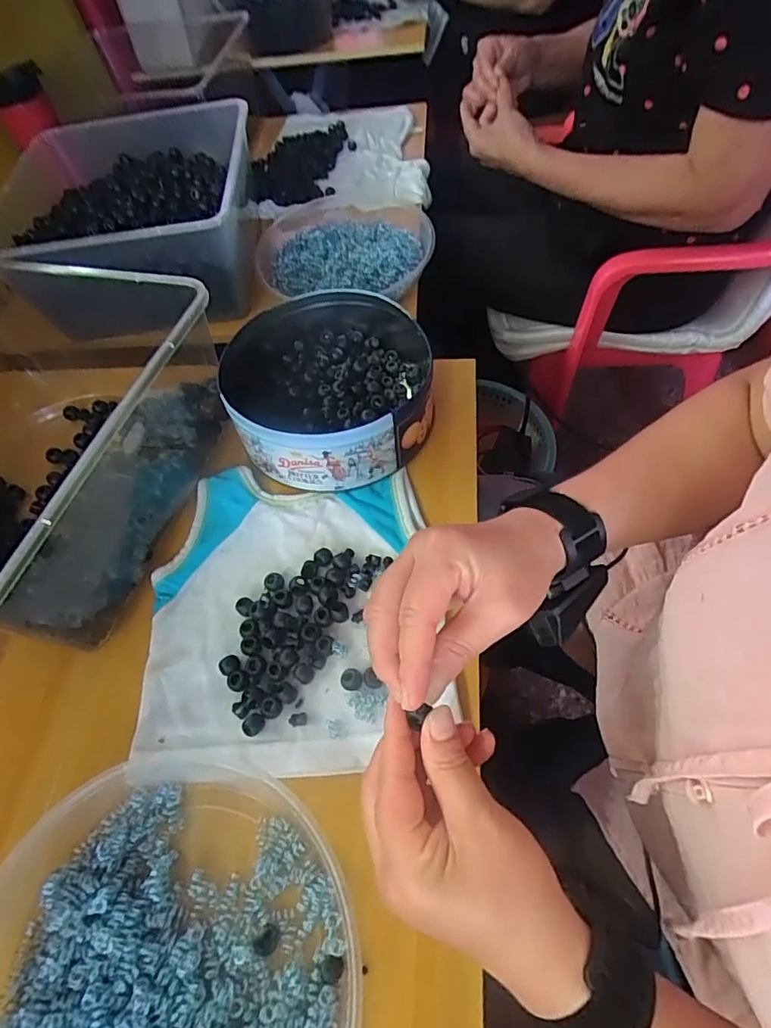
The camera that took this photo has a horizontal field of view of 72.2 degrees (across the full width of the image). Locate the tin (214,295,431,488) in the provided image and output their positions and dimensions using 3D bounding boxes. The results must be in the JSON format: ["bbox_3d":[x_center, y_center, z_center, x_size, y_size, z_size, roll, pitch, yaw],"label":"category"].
[{"bbox_3d":[-0.053,-0.120,0.505,0.183,0.076,0.196,-3,57,5],"label":"tin"}]

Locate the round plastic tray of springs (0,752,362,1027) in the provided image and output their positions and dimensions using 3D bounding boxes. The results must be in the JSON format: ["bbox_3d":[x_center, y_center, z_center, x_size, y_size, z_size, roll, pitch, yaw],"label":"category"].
[{"bbox_3d":[-0.130,0.267,0.298,0.224,0.032,0.223,-3,57,5],"label":"round plastic tray of springs"}]

